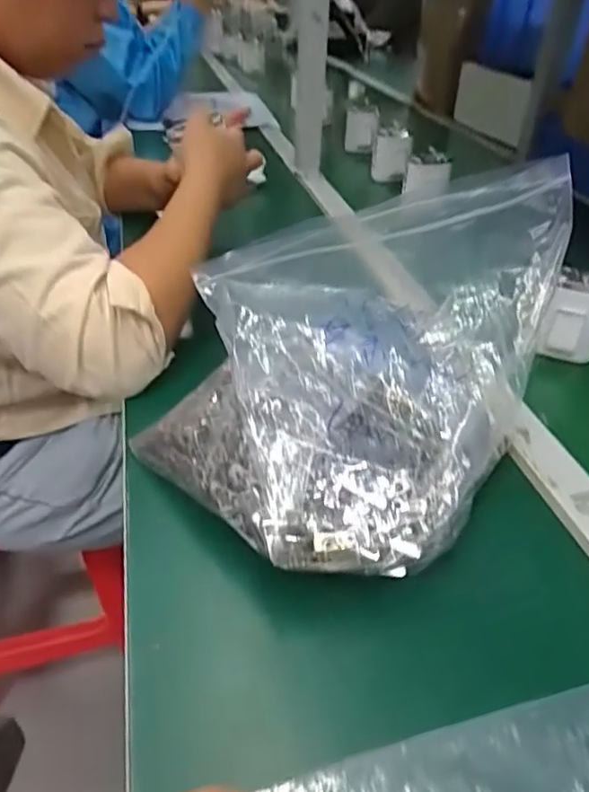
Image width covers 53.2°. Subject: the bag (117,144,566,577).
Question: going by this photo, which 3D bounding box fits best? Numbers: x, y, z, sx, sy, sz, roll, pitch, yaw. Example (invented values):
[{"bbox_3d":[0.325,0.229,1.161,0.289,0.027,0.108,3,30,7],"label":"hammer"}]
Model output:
[{"bbox_3d":[0.023,-0.043,0.407,0.263,0.159,0.269,16,39,19],"label":"bag"}]

